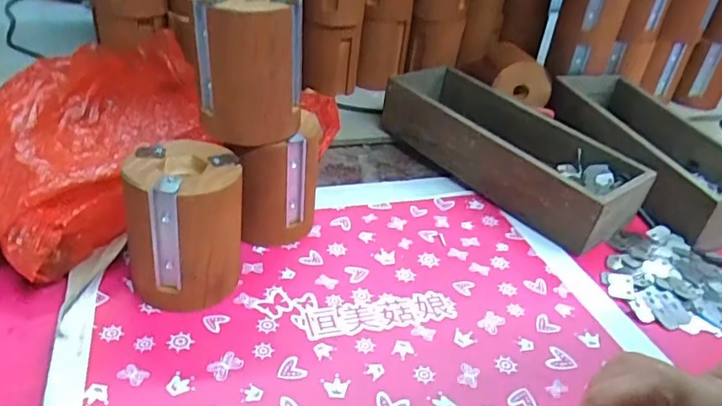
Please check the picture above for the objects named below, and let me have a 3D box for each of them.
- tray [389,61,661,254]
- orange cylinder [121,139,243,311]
[{"bbox_3d":[0.153,-0.064,0.602,0.134,0.077,0.291,-19,41,-35],"label":"tray"},{"bbox_3d":[-0.124,0.017,0.397,0.078,0.104,0.076,-2,34,-15],"label":"orange cylinder"}]

